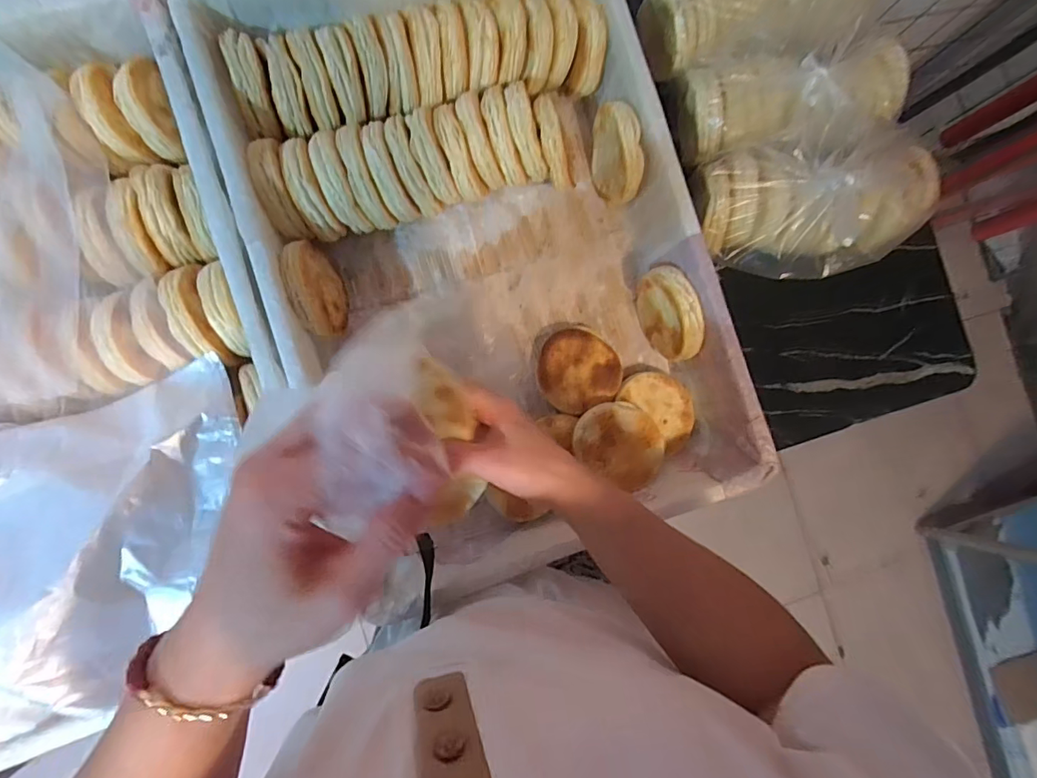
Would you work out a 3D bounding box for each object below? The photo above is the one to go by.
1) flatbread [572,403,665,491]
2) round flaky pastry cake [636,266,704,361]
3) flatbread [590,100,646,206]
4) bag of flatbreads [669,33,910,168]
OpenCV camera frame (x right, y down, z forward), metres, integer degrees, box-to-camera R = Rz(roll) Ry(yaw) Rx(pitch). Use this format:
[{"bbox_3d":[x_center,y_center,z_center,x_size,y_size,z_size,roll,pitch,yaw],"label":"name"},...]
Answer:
[{"bbox_3d":[0.109,0.057,0.517,0.098,0.013,0.082,28,84,-5],"label":"flatbread"},{"bbox_3d":[0.162,-0.080,0.524,0.028,0.086,0.098,-18,89,-8],"label":"round flaky pastry cake"},{"bbox_3d":[0.106,-0.252,0.523,0.027,0.082,0.092,-10,88,-8],"label":"flatbread"},{"bbox_3d":[0.311,-0.315,0.551,0.256,0.090,0.120,-6,88,-8],"label":"bag of flatbreads"}]

